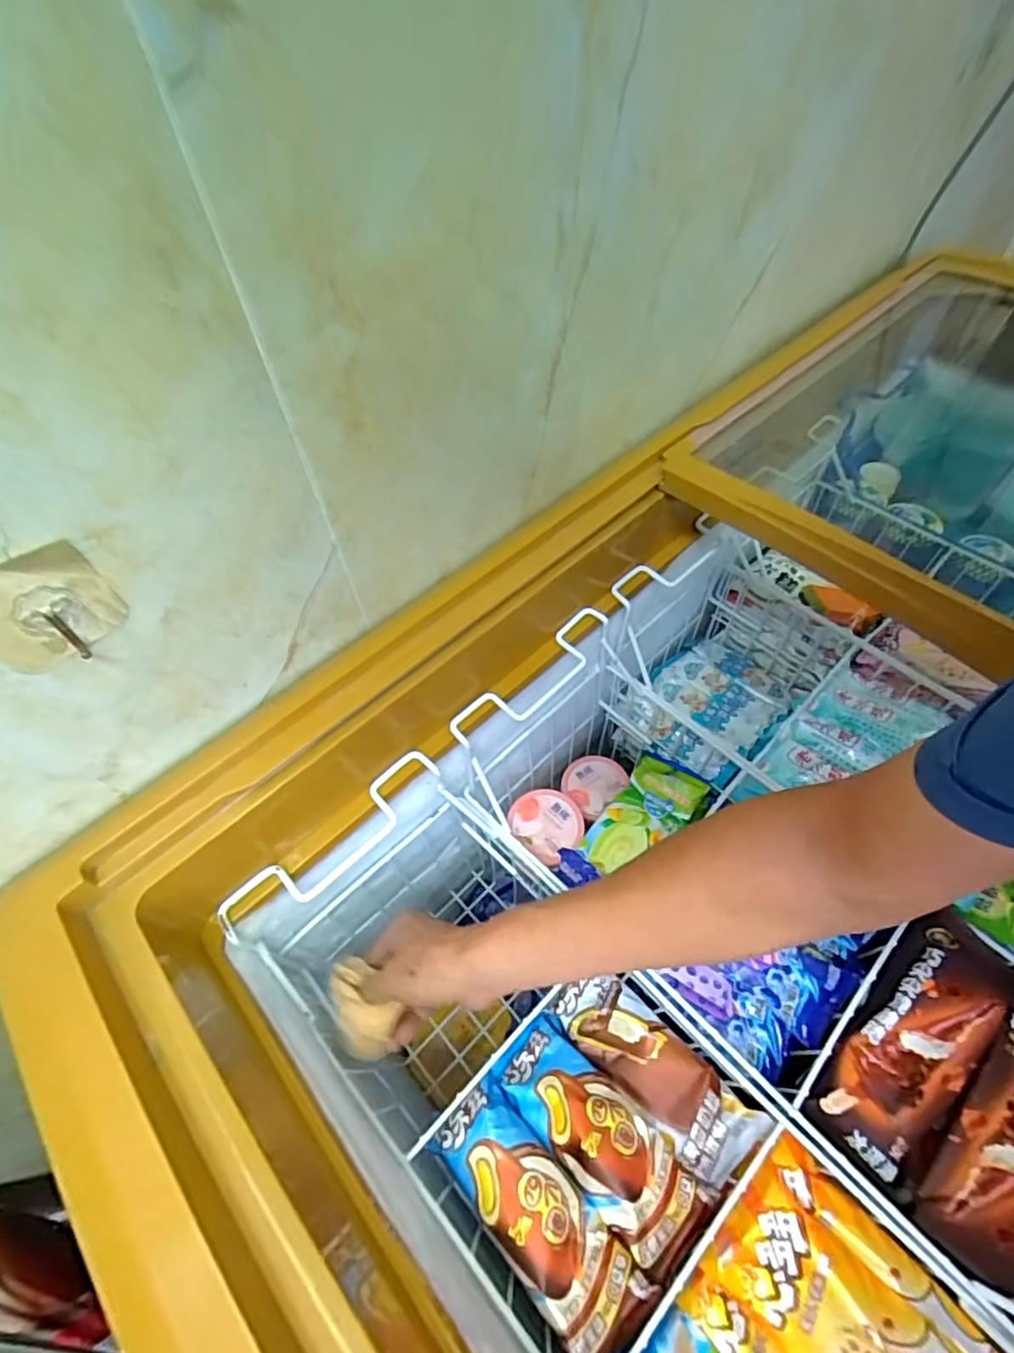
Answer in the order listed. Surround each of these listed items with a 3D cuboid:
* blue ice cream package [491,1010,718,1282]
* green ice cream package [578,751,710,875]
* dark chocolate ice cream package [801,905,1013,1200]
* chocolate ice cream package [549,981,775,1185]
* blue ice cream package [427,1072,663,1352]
[{"bbox_3d":[0.067,0.353,0.451,0.072,0.040,0.167,-39,63,-21],"label":"blue ice cream package"},{"bbox_3d":[0.146,0.149,0.615,0.078,0.021,0.140,31,63,21],"label":"green ice cream package"},{"bbox_3d":[0.317,0.284,0.450,0.197,0.043,0.087,-39,63,-21],"label":"dark chocolate ice cream package"},{"bbox_3d":[0.118,0.316,0.472,0.172,0.032,0.062,39,66,24],"label":"chocolate ice cream package"},{"bbox_3d":[0.020,0.387,0.421,0.066,0.036,0.167,-40,63,-22],"label":"blue ice cream package"}]

